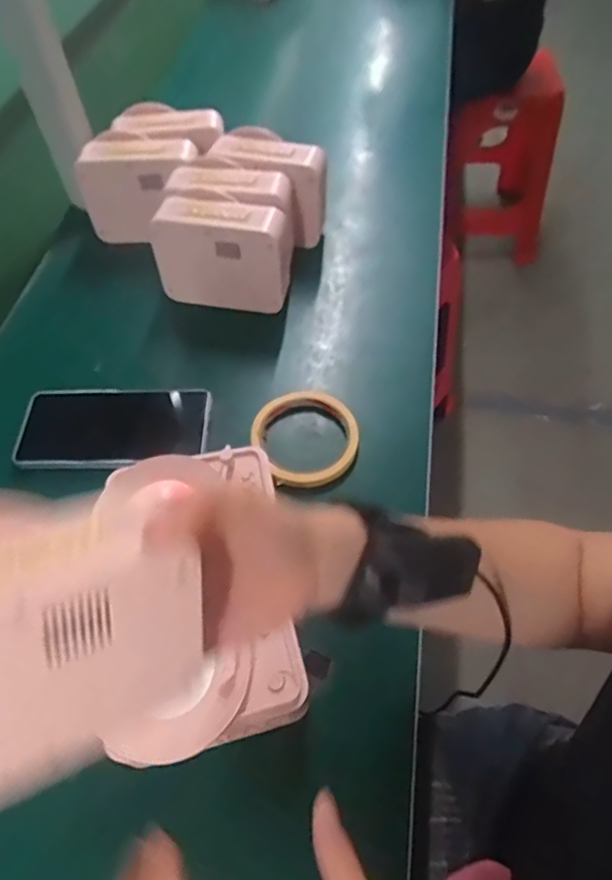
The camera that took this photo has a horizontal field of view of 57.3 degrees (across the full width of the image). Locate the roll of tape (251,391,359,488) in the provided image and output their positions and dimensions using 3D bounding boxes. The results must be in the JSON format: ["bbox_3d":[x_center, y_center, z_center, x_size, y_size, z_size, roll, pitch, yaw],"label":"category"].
[{"bbox_3d":[0.003,-0.001,0.492,0.088,0.024,0.089,-1,56,1],"label":"roll of tape"}]

